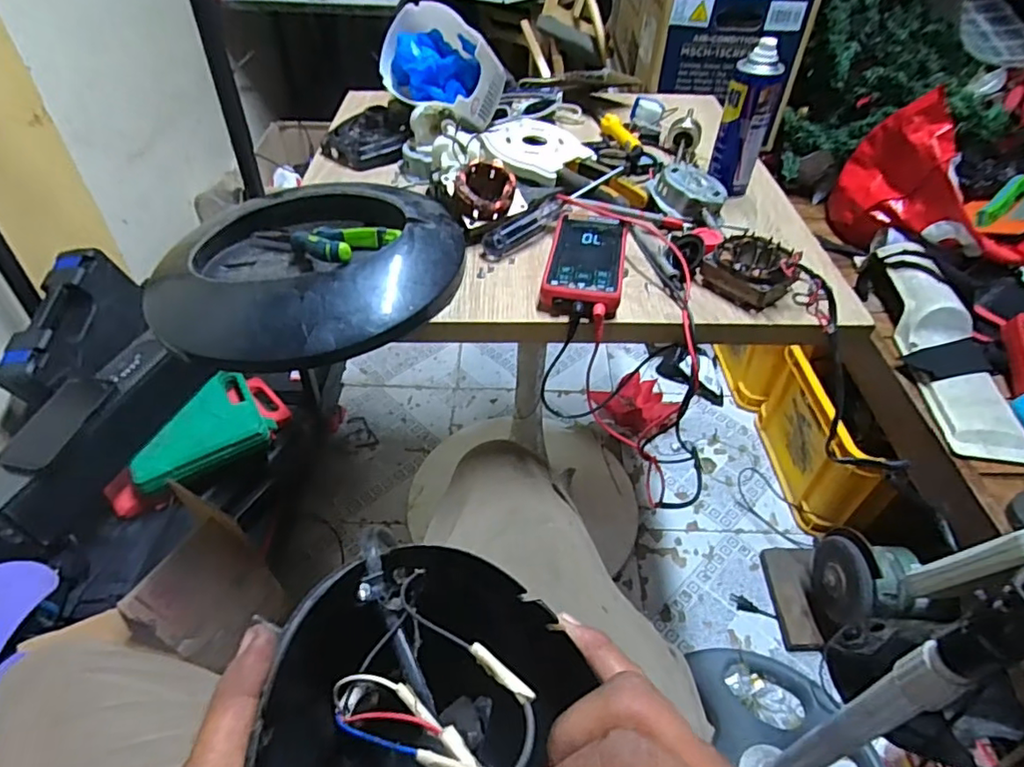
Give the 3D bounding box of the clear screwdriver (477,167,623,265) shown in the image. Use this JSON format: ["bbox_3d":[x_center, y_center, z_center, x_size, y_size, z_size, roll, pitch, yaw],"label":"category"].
[{"bbox_3d":[0.049,-0.190,0.652,0.201,0.038,0.027,-32,54,-30],"label":"clear screwdriver"}]

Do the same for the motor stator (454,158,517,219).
[{"bbox_3d":[-0.029,-0.205,0.628,0.064,0.037,0.064,-3,45,-6],"label":"motor stator"}]

